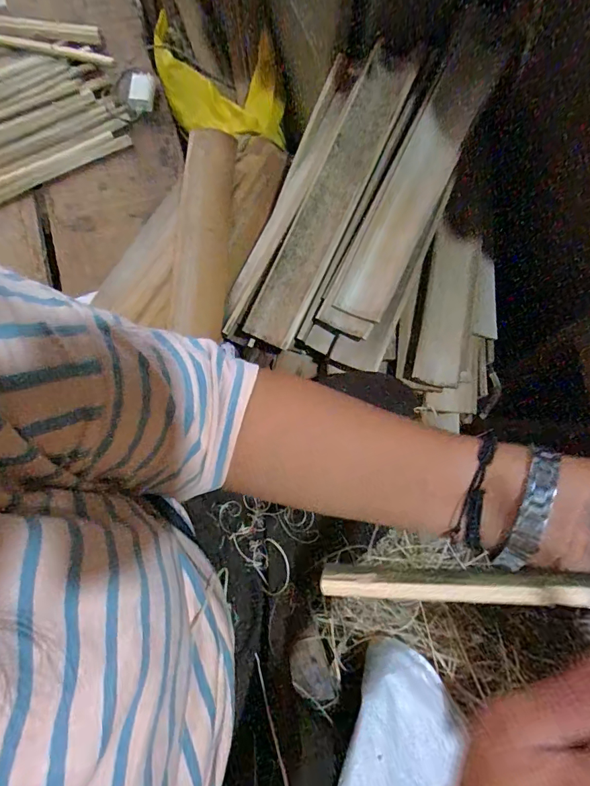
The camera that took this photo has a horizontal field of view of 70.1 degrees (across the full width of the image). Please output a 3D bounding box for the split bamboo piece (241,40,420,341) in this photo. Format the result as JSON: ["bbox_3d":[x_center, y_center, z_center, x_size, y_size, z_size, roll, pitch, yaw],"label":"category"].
[{"bbox_3d":[0.046,-0.255,0.554,0.069,0.016,0.408,26,91,8],"label":"split bamboo piece"}]

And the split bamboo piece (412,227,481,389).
[{"bbox_3d":[0.215,-0.115,0.593,0.092,0.014,0.208,9,90,-27],"label":"split bamboo piece"}]

